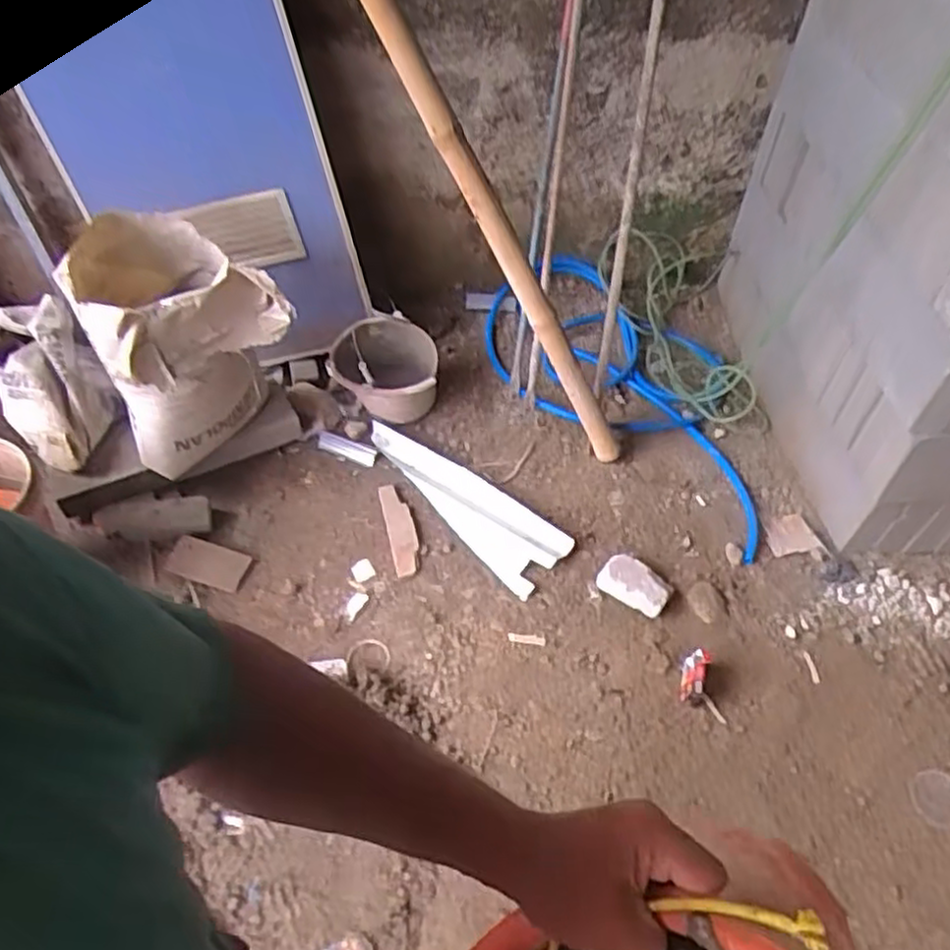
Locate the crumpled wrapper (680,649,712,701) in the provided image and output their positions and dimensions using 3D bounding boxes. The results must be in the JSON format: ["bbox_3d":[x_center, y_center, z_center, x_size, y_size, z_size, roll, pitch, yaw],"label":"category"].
[{"bbox_3d":[0.427,0.391,1.470,0.050,0.026,0.108,21,68,18],"label":"crumpled wrapper"}]

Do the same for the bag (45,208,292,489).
[{"bbox_3d":[-0.634,-0.294,1.653,0.370,0.522,0.272,-30,56,-28],"label":"bag"}]

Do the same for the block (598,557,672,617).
[{"bbox_3d":[0.341,0.238,1.604,0.152,0.062,0.094,34,54,25],"label":"block"}]

